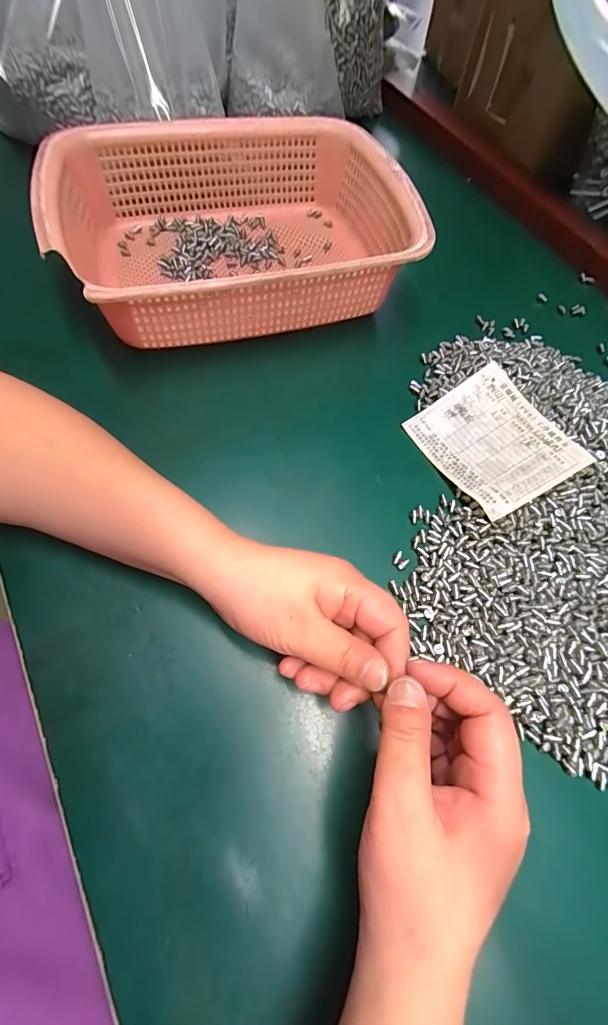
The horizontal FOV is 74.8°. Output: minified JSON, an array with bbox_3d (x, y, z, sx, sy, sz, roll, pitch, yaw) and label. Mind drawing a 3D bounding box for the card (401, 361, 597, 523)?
[{"bbox_3d":[0.146,-0.056,0.306,0.087,0.013,0.108,-33,64,-1],"label":"card"}]

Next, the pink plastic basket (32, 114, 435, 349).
[{"bbox_3d":[-0.059,-0.248,0.357,0.284,0.077,0.223,-12,68,-10],"label":"pink plastic basket"}]

